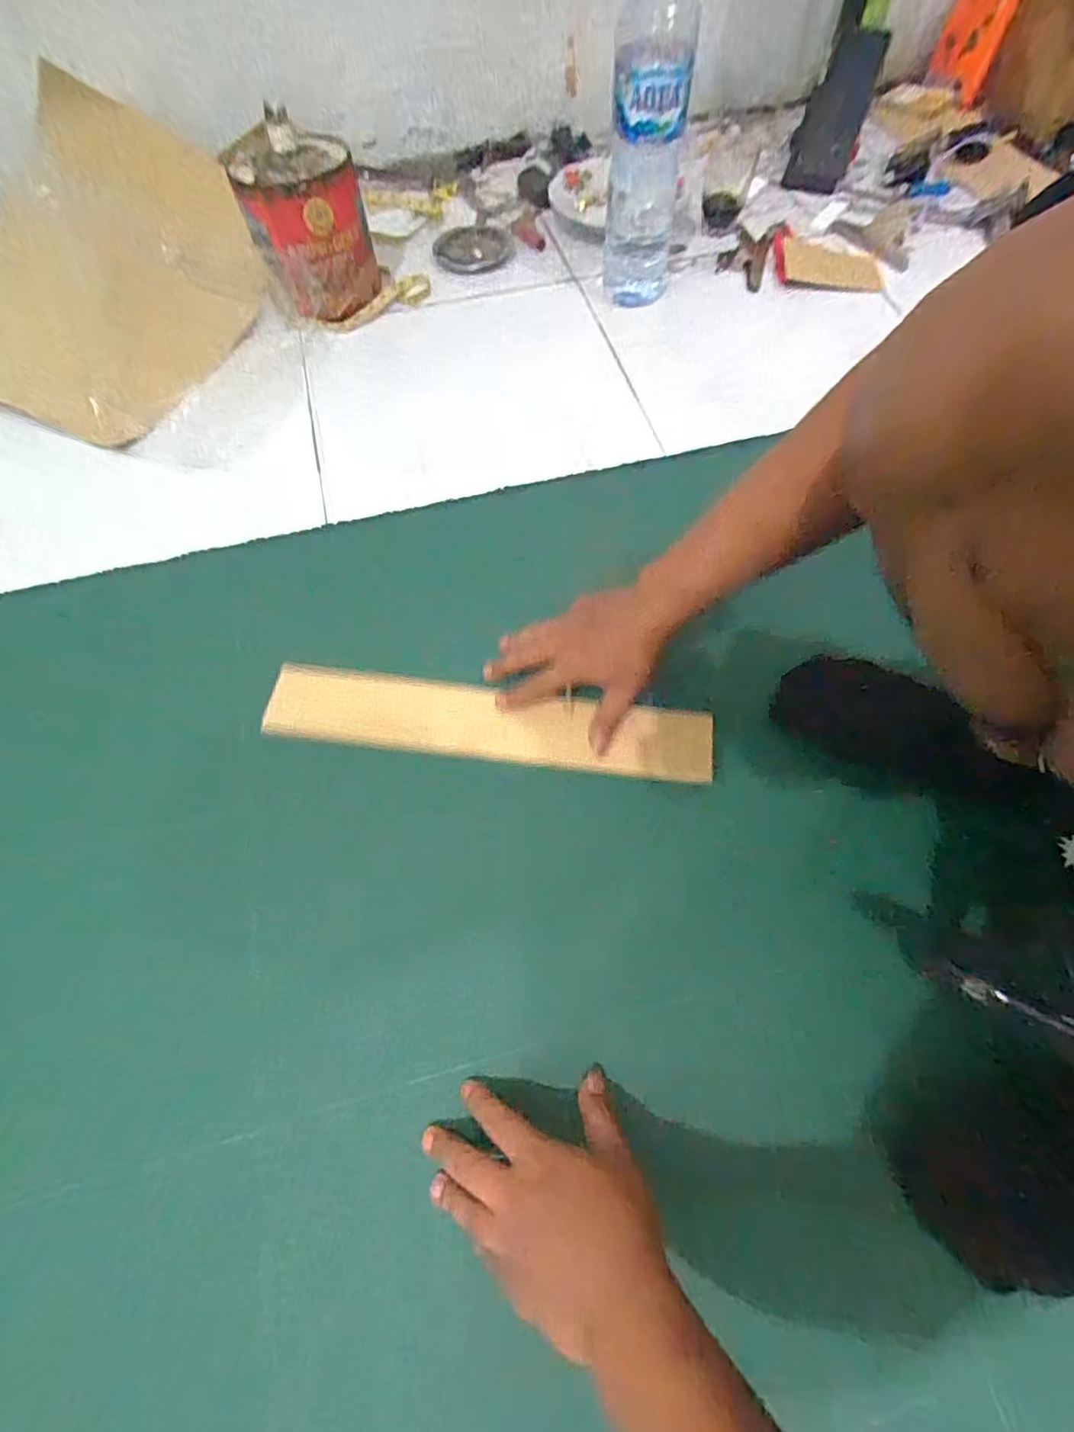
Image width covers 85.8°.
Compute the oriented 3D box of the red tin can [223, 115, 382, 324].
[{"bbox_3d":[-0.286,-0.615,0.732,0.140,0.168,0.131,-14,65,-6],"label":"red tin can"}]

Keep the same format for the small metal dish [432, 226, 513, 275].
[{"bbox_3d":[-0.100,-0.694,0.857,0.115,0.013,0.134,39,71,17],"label":"small metal dish"}]

